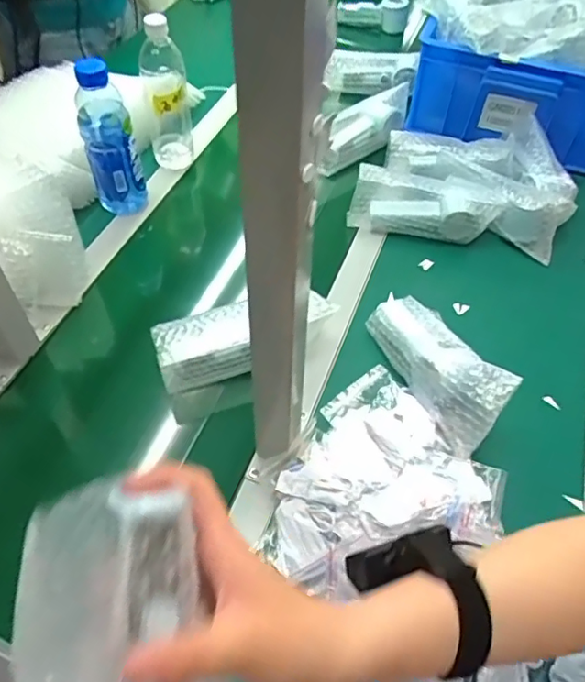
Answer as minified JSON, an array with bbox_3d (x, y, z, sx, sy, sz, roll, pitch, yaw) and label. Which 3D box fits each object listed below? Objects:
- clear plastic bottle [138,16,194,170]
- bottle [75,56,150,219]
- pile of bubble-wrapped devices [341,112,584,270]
[{"bbox_3d":[-0.194,-0.375,0.867,0.065,0.221,0.063,-7,53,-8],"label":"clear plastic bottle"},{"bbox_3d":[-0.254,-0.279,0.790,0.072,0.210,0.064,-15,54,-14],"label":"bottle"},{"bbox_3d":[0.266,-0.260,0.872,0.309,0.079,0.247,12,53,7],"label":"pile of bubble-wrapped devices"}]

